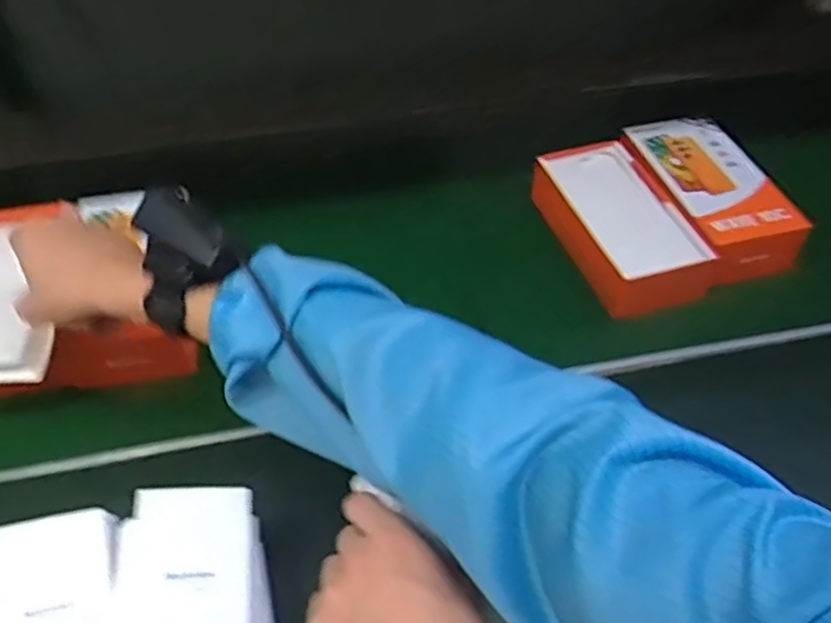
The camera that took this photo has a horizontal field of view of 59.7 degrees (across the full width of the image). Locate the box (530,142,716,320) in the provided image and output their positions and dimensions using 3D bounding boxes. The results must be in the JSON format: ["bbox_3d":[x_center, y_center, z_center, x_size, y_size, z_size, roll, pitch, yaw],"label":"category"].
[{"bbox_3d":[0.196,-0.082,0.701,0.103,0.067,0.184,-12,46,-13],"label":"box"}]

